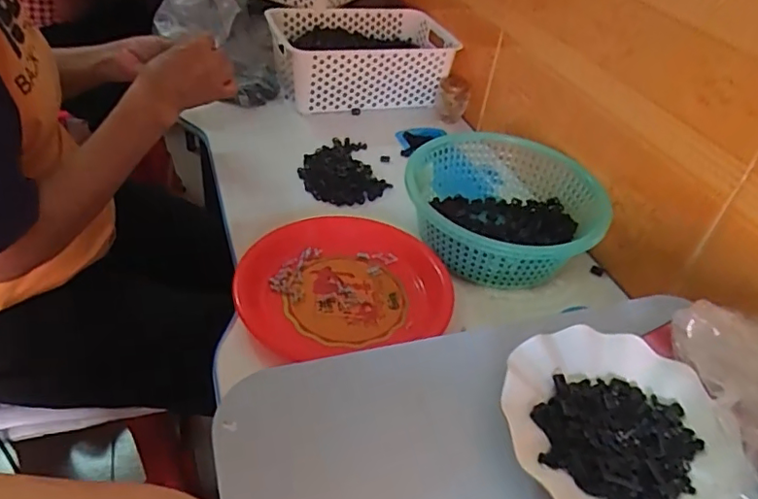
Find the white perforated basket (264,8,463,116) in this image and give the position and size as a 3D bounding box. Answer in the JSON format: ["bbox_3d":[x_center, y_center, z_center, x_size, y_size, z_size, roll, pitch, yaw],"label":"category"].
[{"bbox_3d":[-0.031,-0.343,0.998,0.304,0.120,0.213,-8,41,-18],"label":"white perforated basket"}]

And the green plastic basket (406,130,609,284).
[{"bbox_3d":[0.144,-0.047,0.696,0.214,0.098,0.212,2,39,-6],"label":"green plastic basket"}]

